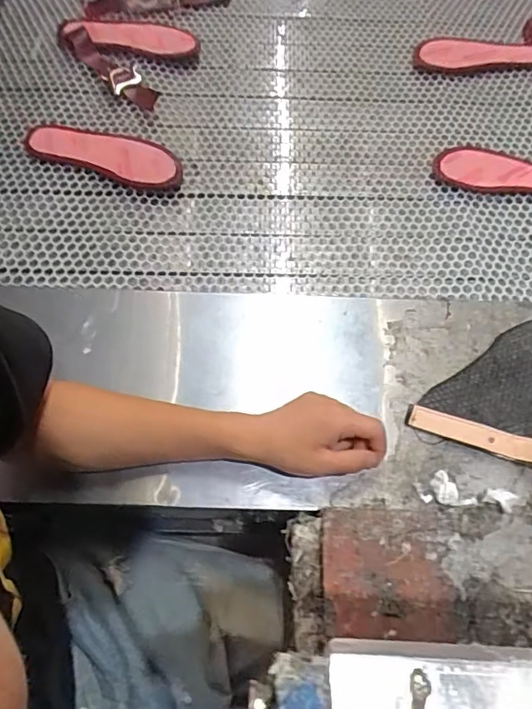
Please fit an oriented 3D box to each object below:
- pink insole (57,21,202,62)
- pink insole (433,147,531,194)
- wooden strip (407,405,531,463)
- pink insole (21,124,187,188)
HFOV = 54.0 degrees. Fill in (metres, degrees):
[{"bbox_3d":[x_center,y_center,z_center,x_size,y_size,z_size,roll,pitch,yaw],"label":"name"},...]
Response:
[{"bbox_3d":[-0.217,-0.515,0.835,0.219,0.016,0.088,10,63,1],"label":"pink insole"},{"bbox_3d":[0.354,-0.258,0.744,0.223,0.013,0.084,6,64,0],"label":"pink insole"},{"bbox_3d":[0.253,0.089,0.516,0.219,0.035,0.026,10,59,33],"label":"wooden strip"},{"bbox_3d":[-0.226,-0.286,0.736,0.231,0.010,0.081,19,65,7],"label":"pink insole"}]

